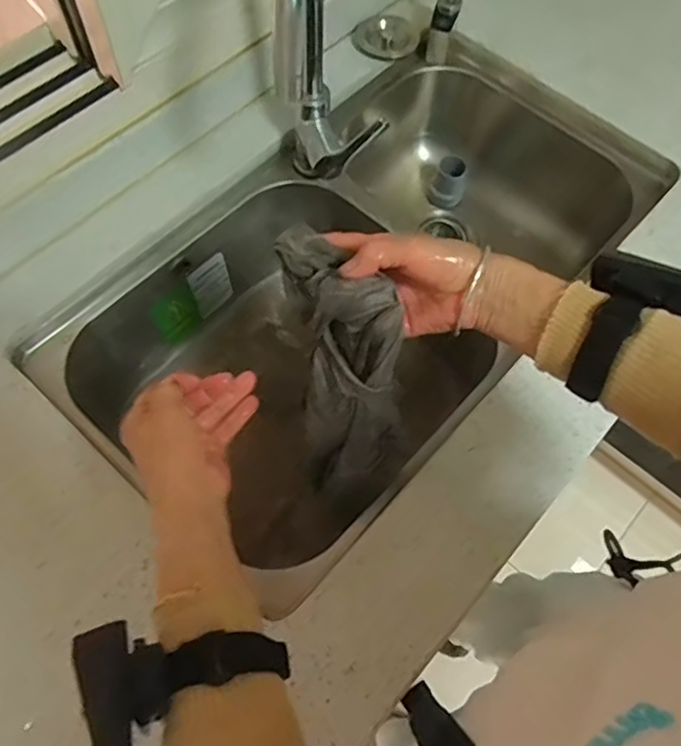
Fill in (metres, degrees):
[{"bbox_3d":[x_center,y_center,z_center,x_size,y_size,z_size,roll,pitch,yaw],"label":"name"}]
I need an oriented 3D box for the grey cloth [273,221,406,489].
[{"bbox_3d":[0.004,0.010,0.545,0.084,0.260,0.066,-5,41,-3],"label":"grey cloth"}]

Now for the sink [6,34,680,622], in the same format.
[{"bbox_3d":[0.038,-0.093,0.840,0.409,0.246,0.721,39,71,16],"label":"sink"}]

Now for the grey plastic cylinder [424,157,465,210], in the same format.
[{"bbox_3d":[0.162,-0.292,0.968,0.054,0.066,0.043,10,66,5],"label":"grey plastic cylinder"}]

